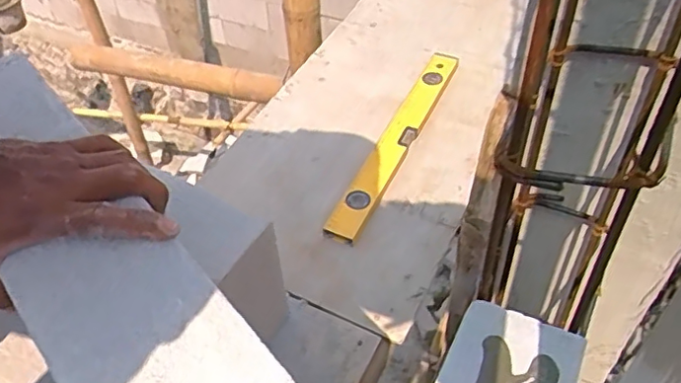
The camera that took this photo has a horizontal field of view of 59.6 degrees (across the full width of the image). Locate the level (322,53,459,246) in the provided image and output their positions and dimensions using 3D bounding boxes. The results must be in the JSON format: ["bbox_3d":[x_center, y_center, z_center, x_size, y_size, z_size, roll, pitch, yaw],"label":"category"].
[{"bbox_3d":[0.098,-0.093,0.994,0.053,0.024,0.479,18,50,19],"label":"level"}]

